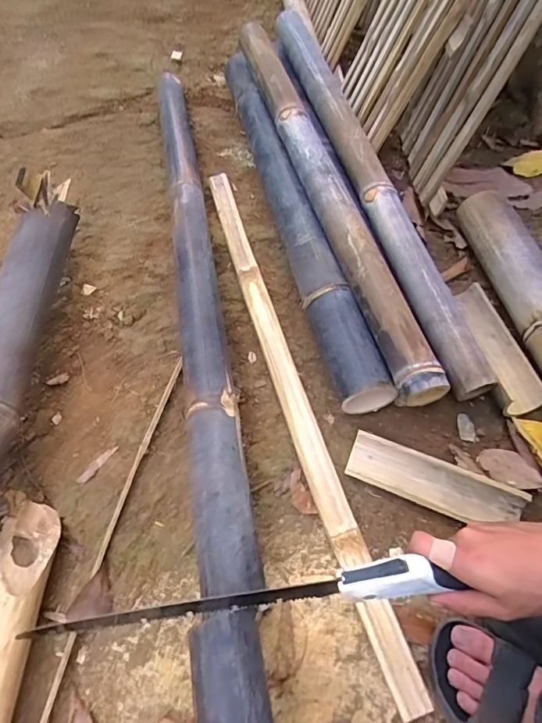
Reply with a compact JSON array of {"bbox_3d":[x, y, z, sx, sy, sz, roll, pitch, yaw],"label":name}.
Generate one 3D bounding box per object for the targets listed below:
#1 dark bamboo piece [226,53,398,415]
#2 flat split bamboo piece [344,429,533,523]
[{"bbox_3d":[0.018,-0.312,0.861,0.077,0.091,0.891,-14,59,-7],"label":"dark bamboo piece"},{"bbox_3d":[0.218,0.163,0.621,0.225,0.013,0.064,19,77,12],"label":"flat split bamboo piece"}]

